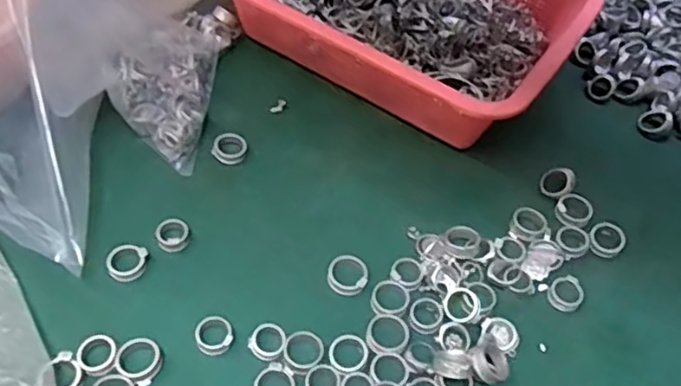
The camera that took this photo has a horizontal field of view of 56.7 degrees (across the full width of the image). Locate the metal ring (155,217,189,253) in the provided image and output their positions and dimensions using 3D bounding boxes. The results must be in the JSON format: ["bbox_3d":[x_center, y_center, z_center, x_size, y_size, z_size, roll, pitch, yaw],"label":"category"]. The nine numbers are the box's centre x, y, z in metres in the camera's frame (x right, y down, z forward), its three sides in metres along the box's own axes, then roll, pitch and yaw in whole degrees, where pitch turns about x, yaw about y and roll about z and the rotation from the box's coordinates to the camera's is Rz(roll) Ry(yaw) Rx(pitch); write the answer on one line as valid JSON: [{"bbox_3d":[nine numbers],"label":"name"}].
[{"bbox_3d":[-0.121,0.030,0.455,0.022,0.010,0.024,3,52,-4],"label":"metal ring"}]

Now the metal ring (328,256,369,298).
[{"bbox_3d":[0.005,0.058,0.447,0.029,0.004,0.031,3,52,-4],"label":"metal ring"}]

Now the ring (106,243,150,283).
[{"bbox_3d":[-0.149,0.047,0.438,0.026,0.008,0.027,3,52,-4],"label":"ring"}]

